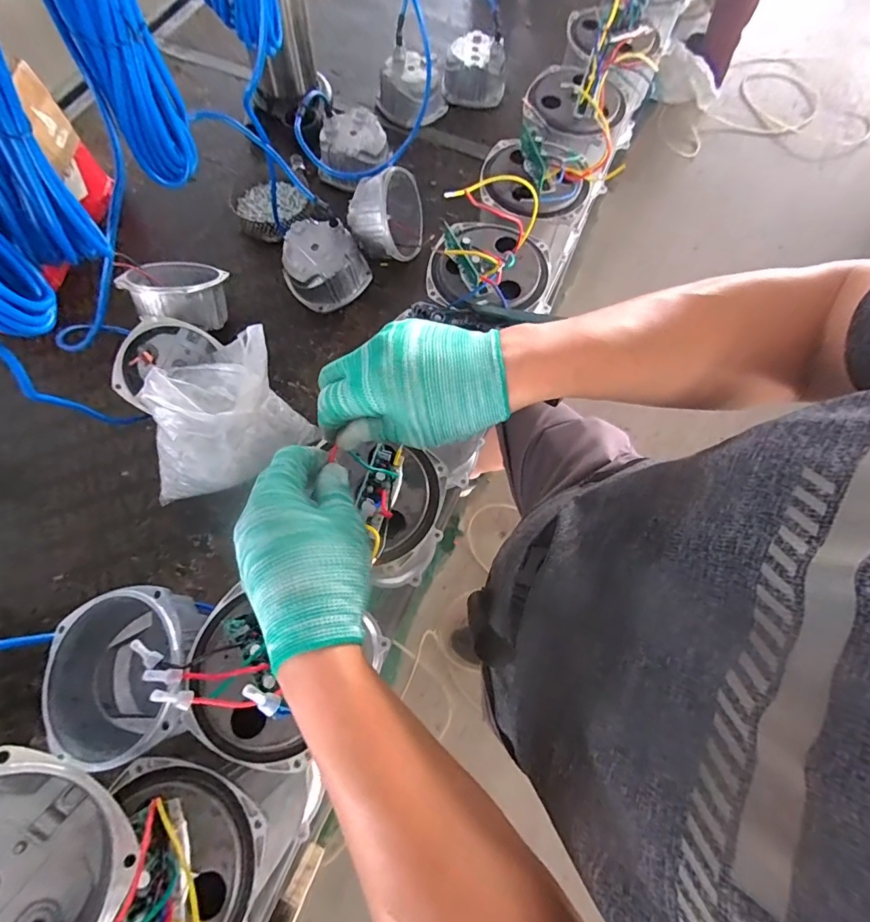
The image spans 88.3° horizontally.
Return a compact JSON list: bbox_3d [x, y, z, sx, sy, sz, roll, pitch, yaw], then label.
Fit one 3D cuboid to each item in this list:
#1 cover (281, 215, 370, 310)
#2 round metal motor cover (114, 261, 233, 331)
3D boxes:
[{"bbox_3d":[-0.184,-0.319,0.735,0.124,0.089,0.113,0,70,-1],"label":"cover"},{"bbox_3d":[-0.386,-0.253,0.687,0.130,0.072,0.130,6,35,-4],"label":"round metal motor cover"}]

